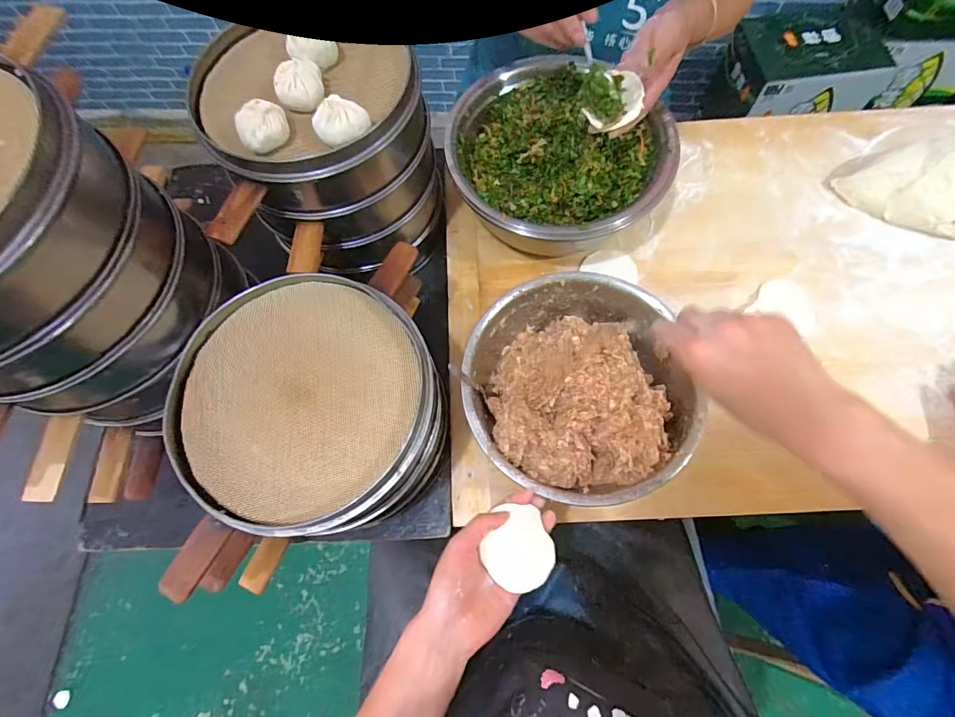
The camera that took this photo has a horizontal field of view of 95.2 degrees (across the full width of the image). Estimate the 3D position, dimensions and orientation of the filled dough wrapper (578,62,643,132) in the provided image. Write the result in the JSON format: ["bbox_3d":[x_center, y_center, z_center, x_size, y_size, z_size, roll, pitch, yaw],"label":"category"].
[{"bbox_3d":[0.159,-0.309,0.513,0.063,0.048,0.058,-1,71,2],"label":"filled dough wrapper"}]

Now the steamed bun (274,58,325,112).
[{"bbox_3d":[-0.189,-0.290,0.462,0.042,0.031,0.042,2,71,4],"label":"steamed bun"}]

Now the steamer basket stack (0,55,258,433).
[{"bbox_3d":[-0.413,-0.074,0.437,0.246,0.298,0.243,11,72,7],"label":"steamer basket stack"}]

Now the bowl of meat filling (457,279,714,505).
[{"bbox_3d":[0.106,0.041,0.523,0.229,0.105,0.250,-1,71,2],"label":"bowl of meat filling"}]

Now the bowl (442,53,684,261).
[{"bbox_3d":[0.106,-0.284,0.628,0.280,0.118,0.249,-12,71,-2],"label":"bowl"}]

